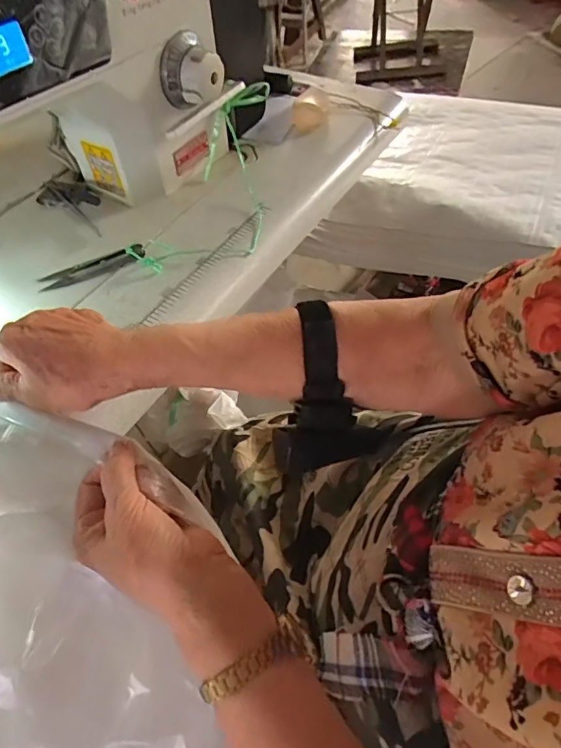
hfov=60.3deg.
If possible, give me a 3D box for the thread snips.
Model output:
[{"bbox_3d":[-0.176,-0.100,0.452,0.098,0.011,0.022,-19,54,-10],"label":"thread snips"}]

